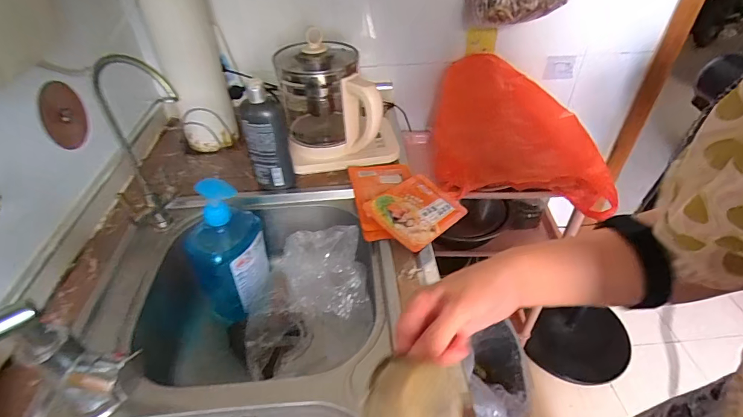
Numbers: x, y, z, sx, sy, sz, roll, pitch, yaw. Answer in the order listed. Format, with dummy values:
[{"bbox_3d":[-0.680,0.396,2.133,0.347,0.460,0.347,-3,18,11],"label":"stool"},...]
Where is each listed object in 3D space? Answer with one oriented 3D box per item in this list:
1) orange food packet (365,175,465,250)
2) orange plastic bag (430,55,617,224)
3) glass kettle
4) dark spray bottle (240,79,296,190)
[{"bbox_3d":[0.083,-0.001,0.674,0.178,0.012,0.124,-27,59,-39],"label":"orange food packet"},{"bbox_3d":[0.331,-0.175,0.882,0.373,0.100,0.358,7,77,2],"label":"orange plastic bag"},{"bbox_3d":[-0.068,-0.219,0.757,0.210,0.207,0.204,-5,40,-4],"label":"glass kettle"},{"bbox_3d":[-0.181,-0.119,0.672,0.071,0.200,0.056,-13,41,-14],"label":"dark spray bottle"}]

